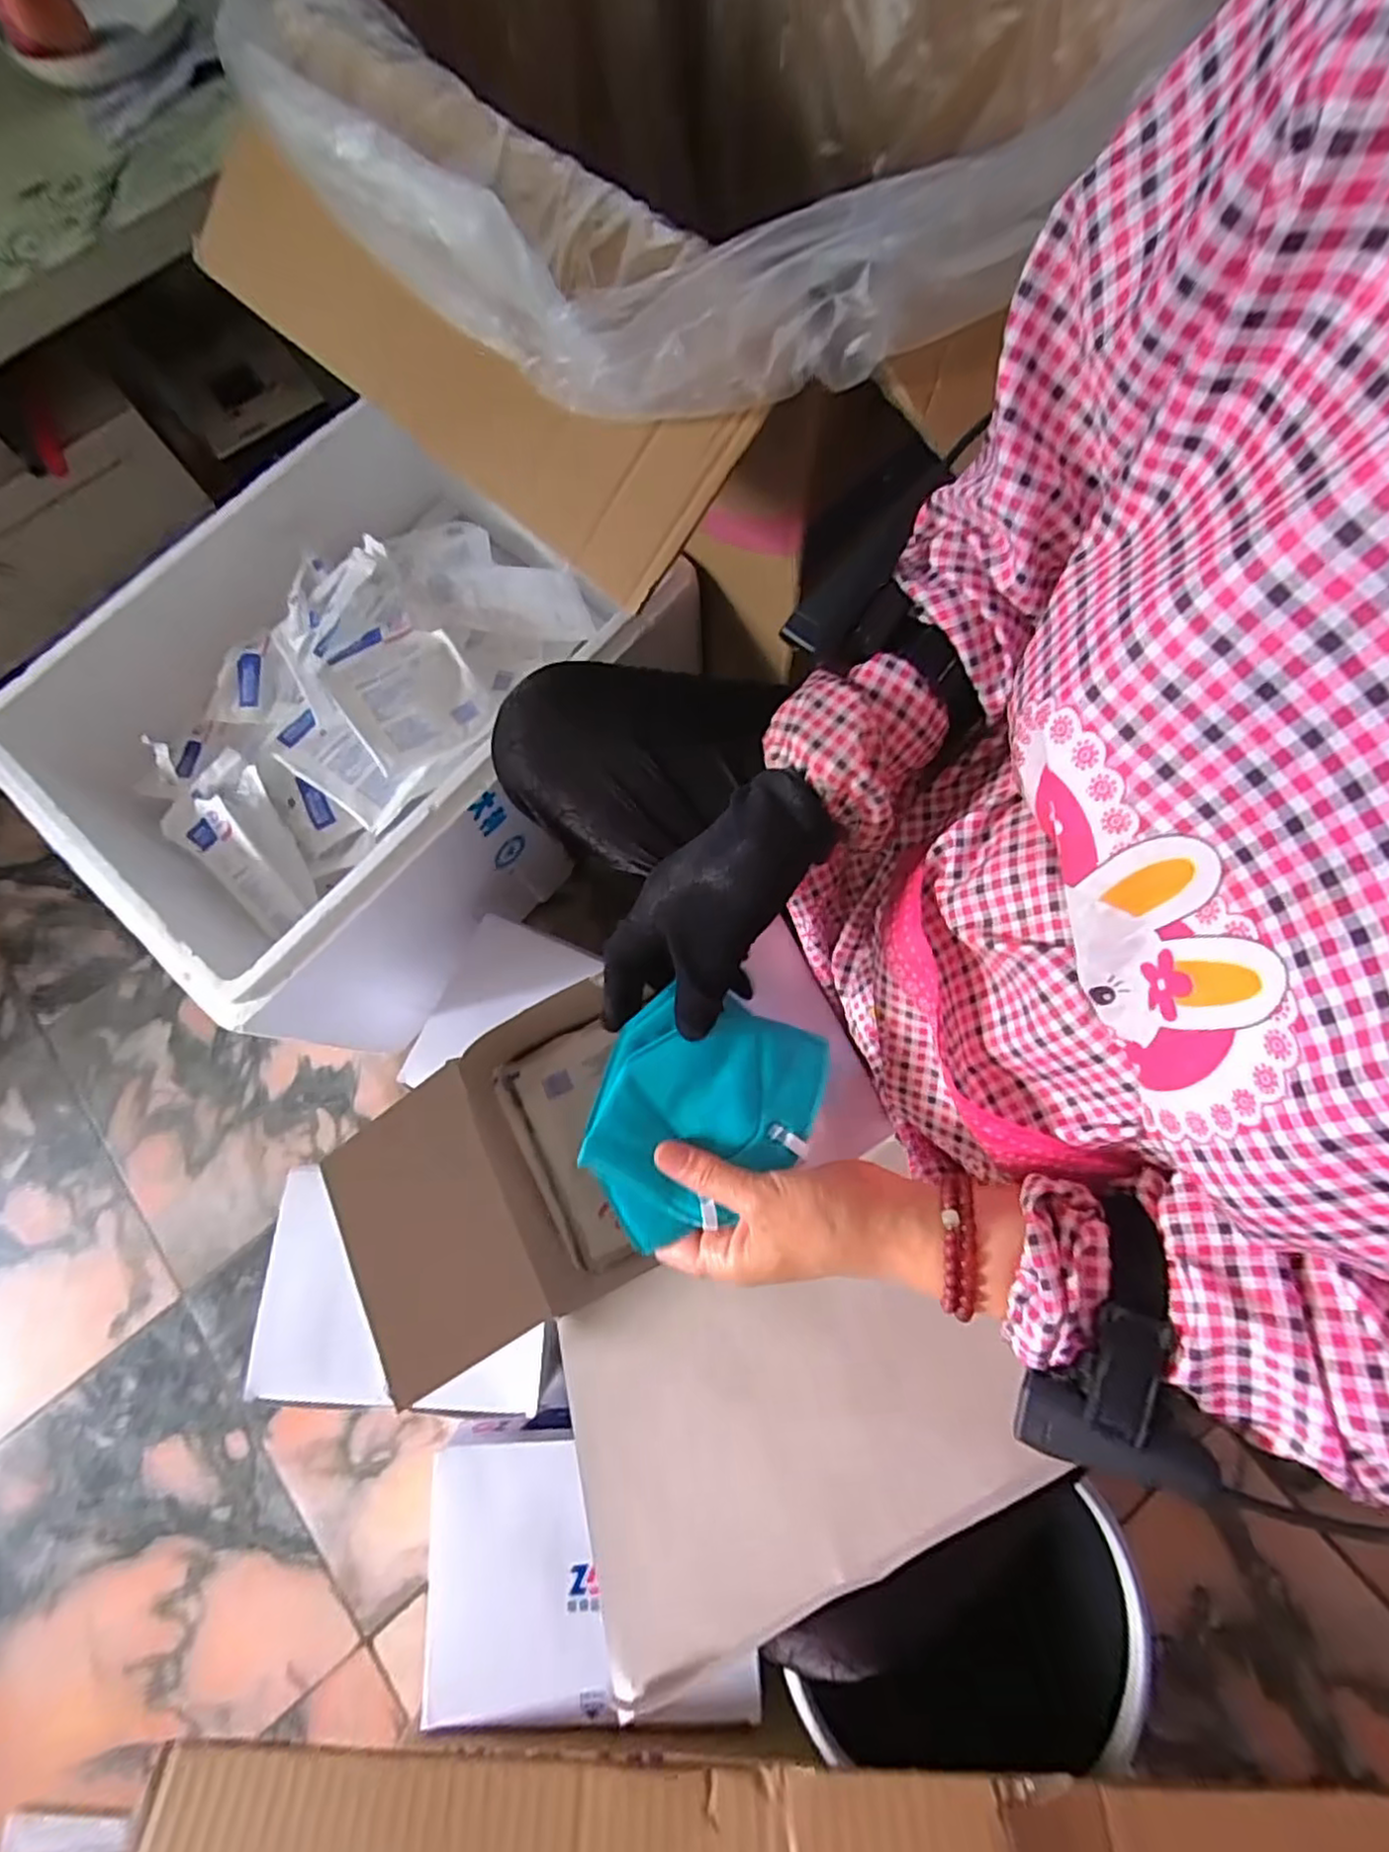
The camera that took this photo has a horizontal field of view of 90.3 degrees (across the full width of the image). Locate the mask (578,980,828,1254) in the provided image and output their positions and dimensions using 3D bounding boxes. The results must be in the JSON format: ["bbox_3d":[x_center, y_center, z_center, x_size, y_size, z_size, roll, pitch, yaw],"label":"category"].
[{"bbox_3d":[0.002,0.108,0.380,0.112,0.017,0.132,20,86,-8],"label":"mask"}]

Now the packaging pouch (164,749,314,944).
[{"bbox_3d":[-0.458,-0.074,0.702,0.127,0.050,0.168,-29,104,24],"label":"packaging pouch"}]

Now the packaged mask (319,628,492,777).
[{"bbox_3d":[-0.280,-0.226,0.680,0.118,0.034,0.136,-31,75,-7],"label":"packaged mask"}]

